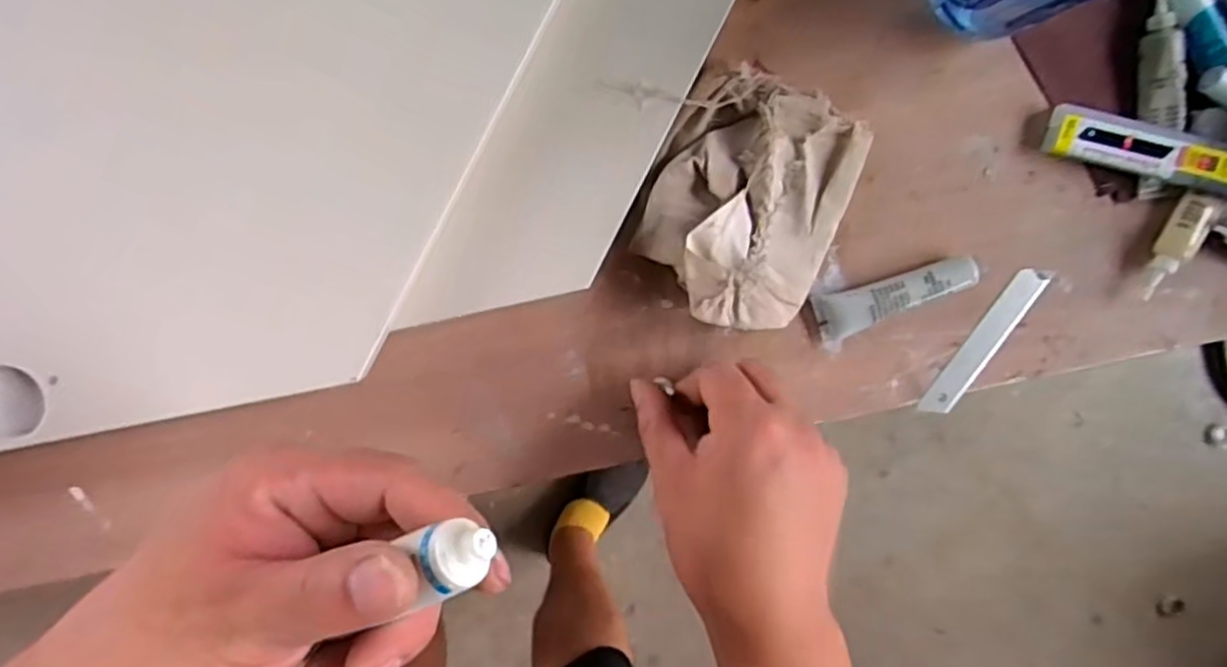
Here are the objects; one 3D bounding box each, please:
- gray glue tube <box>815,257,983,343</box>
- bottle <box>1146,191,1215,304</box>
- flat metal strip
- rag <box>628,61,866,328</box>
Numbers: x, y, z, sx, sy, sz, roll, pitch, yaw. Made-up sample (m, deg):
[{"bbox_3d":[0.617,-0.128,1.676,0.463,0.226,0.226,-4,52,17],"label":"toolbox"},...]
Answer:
[{"bbox_3d":[0.156,-0.019,0.406,0.087,0.018,0.027,-16,99,-3],"label":"gray glue tube"},{"bbox_3d":[0.319,-0.049,0.418,0.016,0.011,0.062,21,95,-8],"label":"bottle"},{"bbox_3d":[0.213,0.005,0.425,0.018,0.004,0.099,35,96,5],"label":"flat metal strip"},{"bbox_3d":[0.072,-0.067,0.378,0.100,0.037,0.124,18,96,-8],"label":"rag"}]

